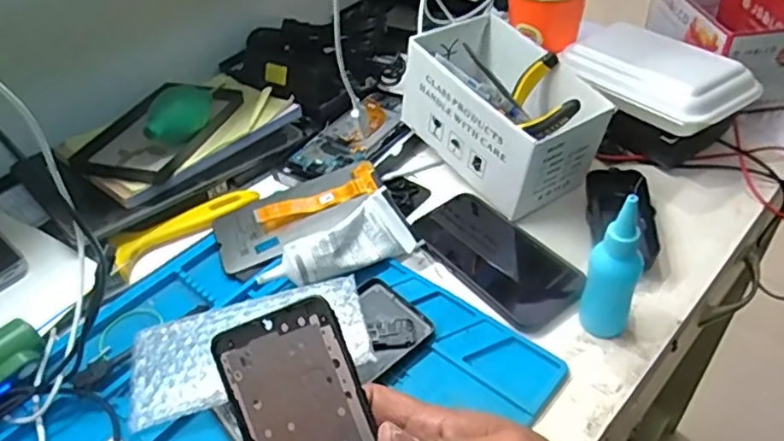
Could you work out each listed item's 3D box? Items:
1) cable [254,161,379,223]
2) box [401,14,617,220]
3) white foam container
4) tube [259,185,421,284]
[{"bbox_3d":[-0.069,-0.026,0.556,0.114,0.010,0.043,-16,44,-11],"label":"cable"},{"bbox_3d":[0.102,-0.104,0.569,0.101,0.096,0.184,-27,47,-21],"label":"box"},{"bbox_3d":[0.247,-0.140,0.574,0.094,0.040,0.170,-30,49,-24],"label":"white foam container"},{"bbox_3d":[-0.050,0.019,0.504,0.128,0.039,0.054,-20,45,-15],"label":"tube"}]

